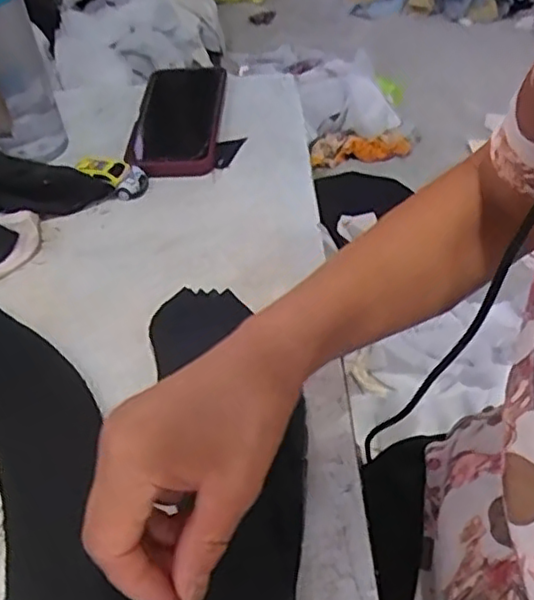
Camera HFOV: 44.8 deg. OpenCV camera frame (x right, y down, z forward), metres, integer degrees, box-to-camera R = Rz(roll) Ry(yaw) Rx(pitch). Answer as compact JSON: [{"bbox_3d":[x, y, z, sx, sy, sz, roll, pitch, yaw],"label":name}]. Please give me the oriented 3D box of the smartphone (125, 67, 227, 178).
[{"bbox_3d":[-0.085,-0.183,0.629,0.081,0.017,0.193,-1,48,3],"label":"smartphone"}]

